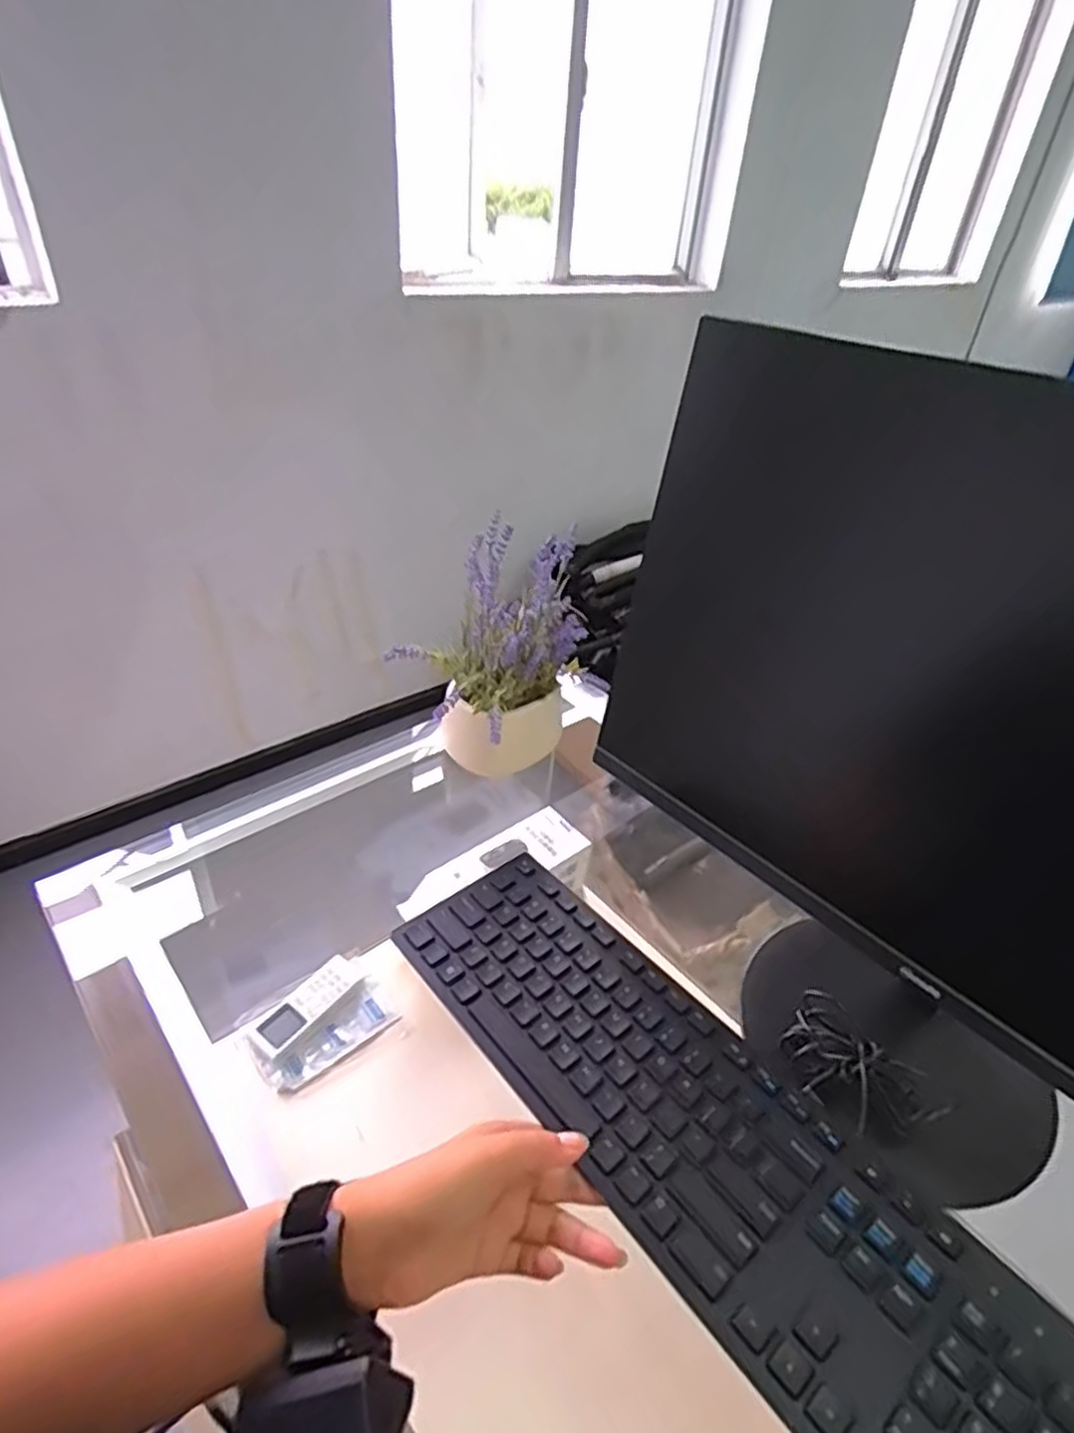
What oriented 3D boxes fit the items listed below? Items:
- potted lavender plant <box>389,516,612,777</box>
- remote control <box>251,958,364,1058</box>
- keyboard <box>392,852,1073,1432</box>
[{"bbox_3d":[-0.036,-0.058,0.672,0.131,0.229,0.162,29,43,29],"label":"potted lavender plant"},{"bbox_3d":[-0.248,0.315,0.794,0.045,0.020,0.130,29,43,29],"label":"remote control"},{"bbox_3d":[0.081,0.226,0.410,0.124,0.015,0.427,-23,39,-32],"label":"keyboard"}]

